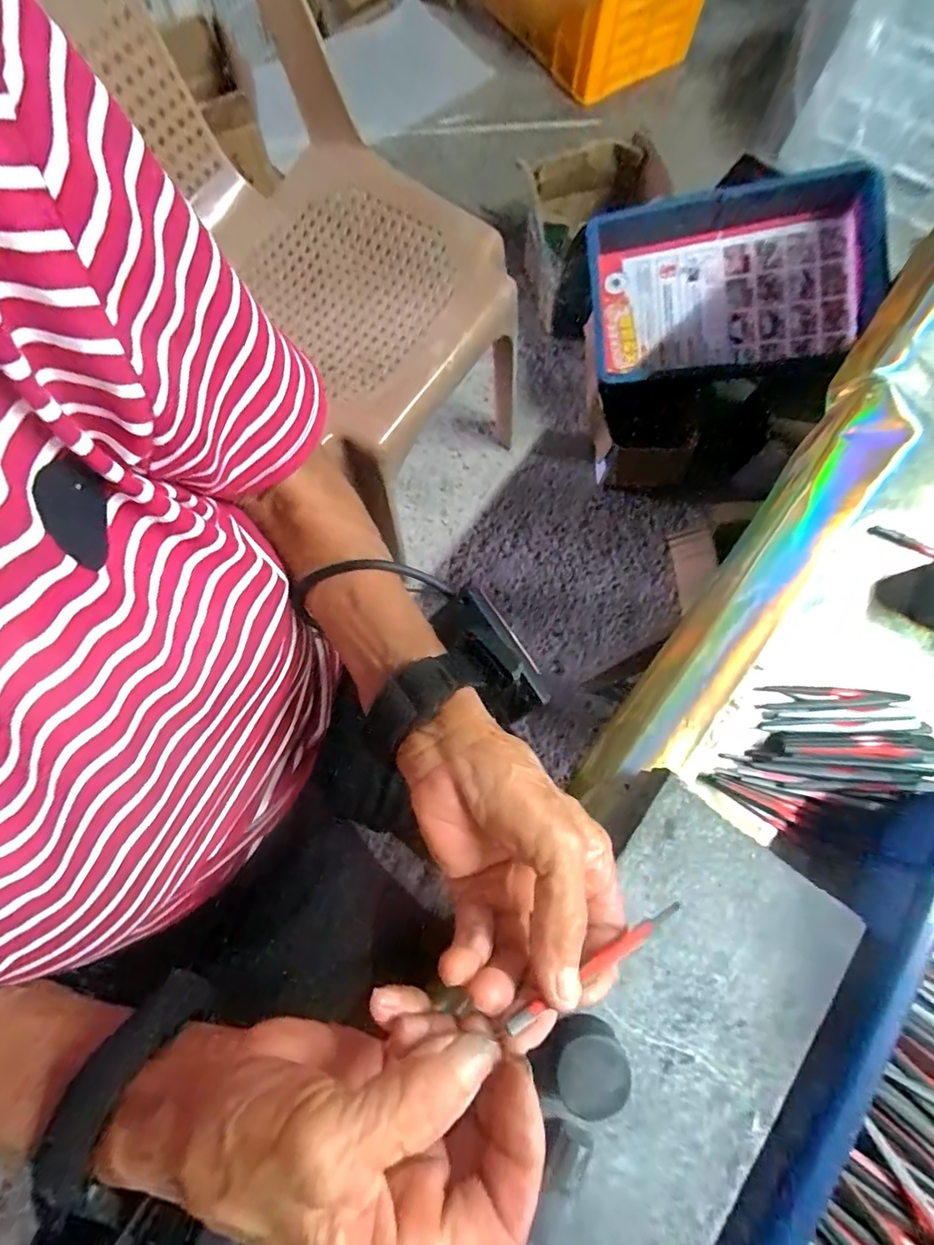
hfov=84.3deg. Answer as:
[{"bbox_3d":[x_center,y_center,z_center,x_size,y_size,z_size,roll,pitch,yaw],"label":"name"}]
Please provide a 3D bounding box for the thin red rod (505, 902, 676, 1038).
[{"bbox_3d":[0.055,0.135,0.206,0.101,0.004,0.005,-6,74,-36],"label":"thin red rod"}]

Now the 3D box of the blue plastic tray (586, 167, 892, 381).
[{"bbox_3d":[0.427,-0.553,0.847,0.445,0.089,0.282,4,105,16],"label":"blue plastic tray"}]

